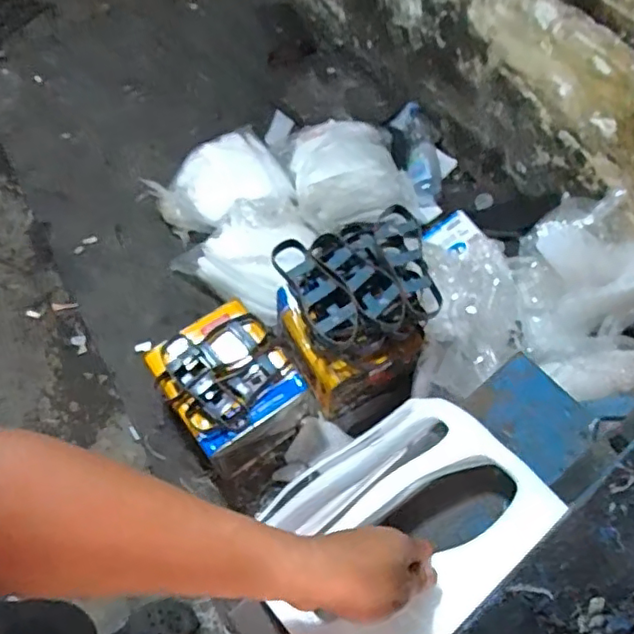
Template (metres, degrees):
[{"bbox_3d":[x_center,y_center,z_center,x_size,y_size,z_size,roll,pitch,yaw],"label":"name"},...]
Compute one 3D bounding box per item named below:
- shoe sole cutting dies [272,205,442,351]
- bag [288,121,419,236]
[{"bbox_3d":[0.081,-0.062,1.109,0.281,0.087,0.252,-13,63,-10],"label":"shoe sole cutting dies"},{"bbox_3d":[0.096,-0.399,1.580,0.319,0.164,0.286,-5,62,-6],"label":"bag"}]

